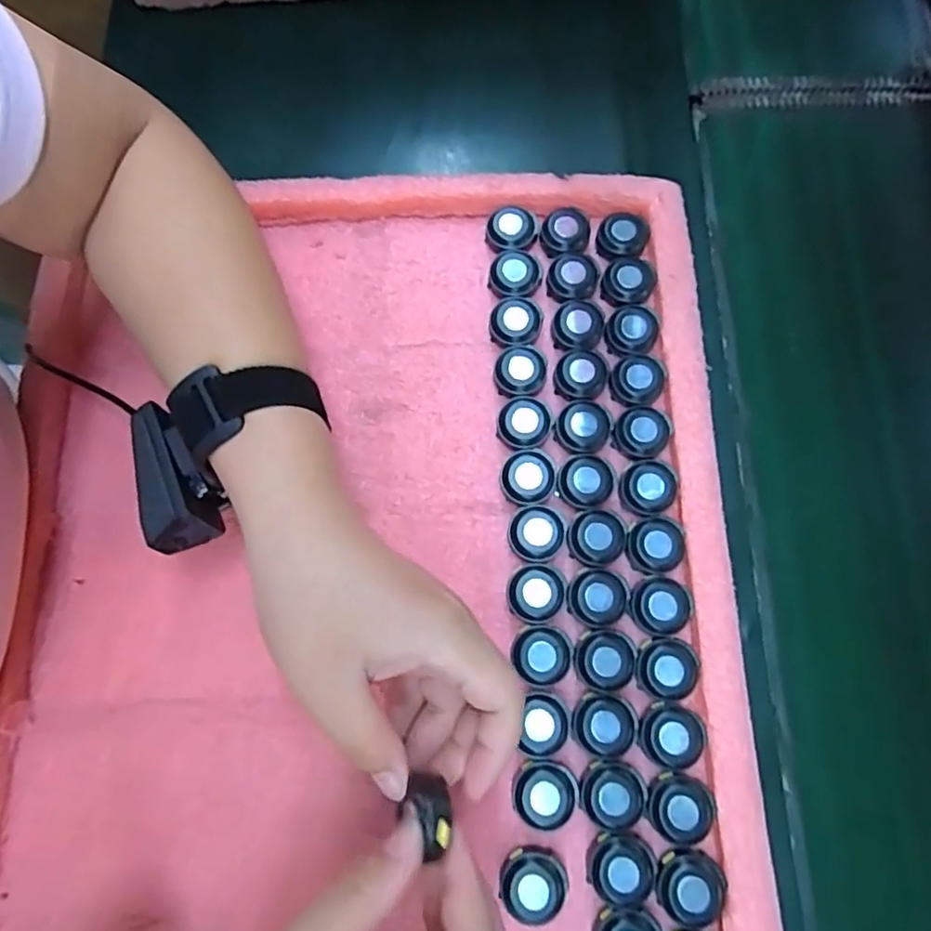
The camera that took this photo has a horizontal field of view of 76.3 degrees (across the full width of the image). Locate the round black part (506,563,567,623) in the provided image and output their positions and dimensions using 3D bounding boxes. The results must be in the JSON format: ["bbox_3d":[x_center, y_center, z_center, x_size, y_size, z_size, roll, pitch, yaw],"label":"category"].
[{"bbox_3d":[0.037,0.065,0.304,0.030,0.014,0.028,0,71,0],"label":"round black part"}]

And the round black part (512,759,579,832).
[{"bbox_3d":[0.038,0.156,0.280,0.030,0.012,0.028,1,76,-2],"label":"round black part"}]

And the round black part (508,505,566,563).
[{"bbox_3d":[0.037,0.036,0.313,0.028,0.014,0.028,1,76,-2],"label":"round black part"}]

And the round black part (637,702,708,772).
[{"bbox_3d":[0.100,0.130,0.285,0.030,0.008,0.028,15,76,2],"label":"round black part"}]

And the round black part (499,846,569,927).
[{"bbox_3d":[0.031,0.193,0.271,0.030,0.010,0.029,1,76,-2],"label":"round black part"}]

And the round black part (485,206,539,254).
[{"bbox_3d":[0.028,-0.139,0.355,0.029,0.014,0.028,1,76,-2],"label":"round black part"}]

